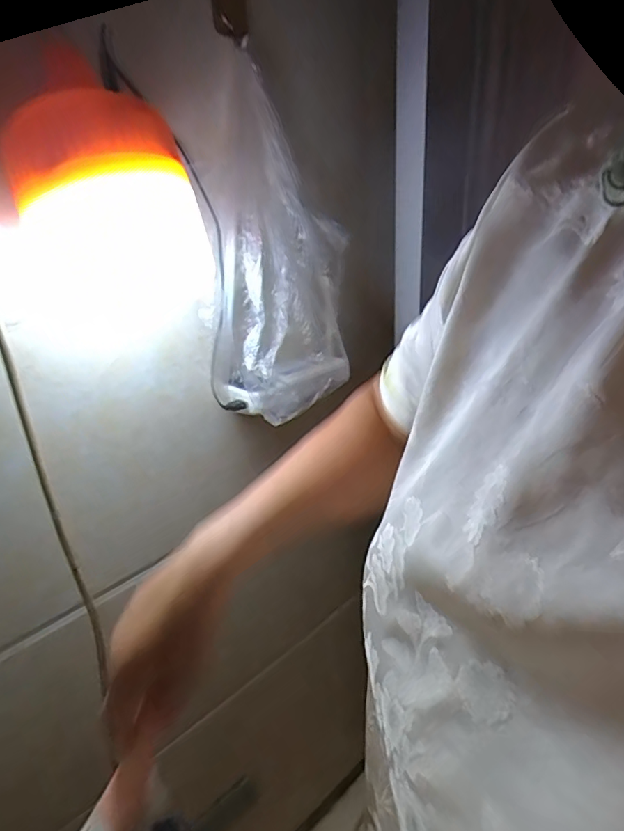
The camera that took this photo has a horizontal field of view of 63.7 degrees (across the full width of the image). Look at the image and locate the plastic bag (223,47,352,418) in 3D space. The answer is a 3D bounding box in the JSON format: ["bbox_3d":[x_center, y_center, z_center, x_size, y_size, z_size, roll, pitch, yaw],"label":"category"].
[{"bbox_3d":[-0.029,-0.167,0.499,0.084,0.298,0.155,15,34,31],"label":"plastic bag"}]

